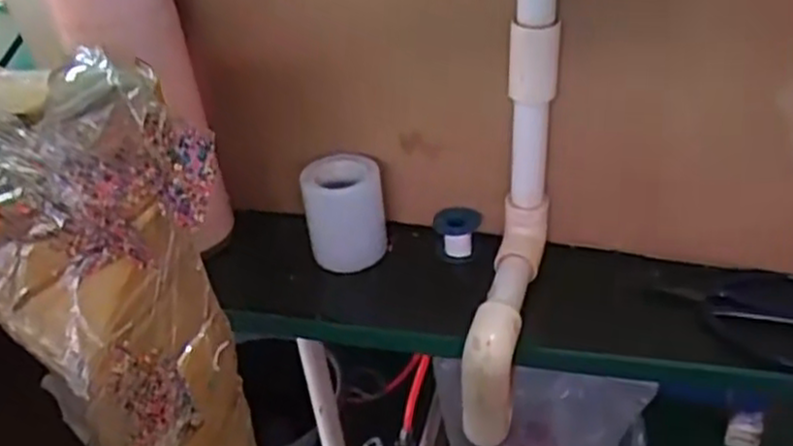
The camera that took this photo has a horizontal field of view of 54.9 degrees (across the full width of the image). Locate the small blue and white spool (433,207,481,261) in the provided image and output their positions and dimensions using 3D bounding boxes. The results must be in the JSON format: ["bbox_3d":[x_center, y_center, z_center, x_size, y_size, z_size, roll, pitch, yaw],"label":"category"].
[{"bbox_3d":[0.040,0.008,0.510,0.027,0.027,0.029,6,37,17],"label":"small blue and white spool"}]

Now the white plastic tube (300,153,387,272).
[{"bbox_3d":[-0.033,-0.008,0.504,0.051,0.064,0.044,-7,35,0],"label":"white plastic tube"}]

